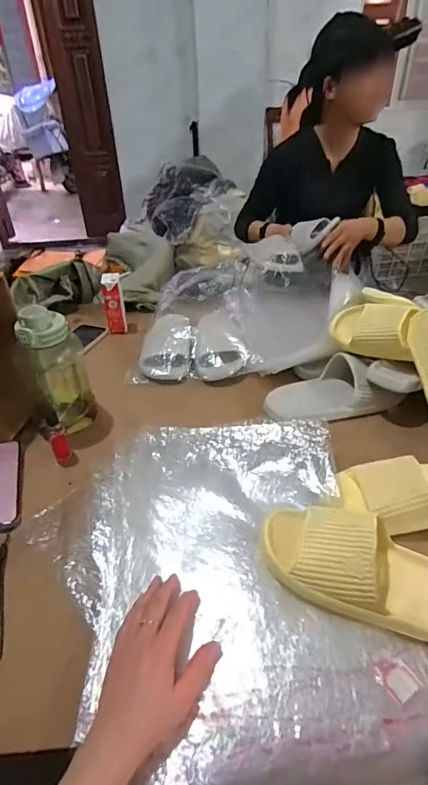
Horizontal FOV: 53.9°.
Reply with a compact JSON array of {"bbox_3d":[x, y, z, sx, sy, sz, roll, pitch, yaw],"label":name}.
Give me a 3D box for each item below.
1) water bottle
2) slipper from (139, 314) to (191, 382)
[{"bbox_3d":[-0.252,-0.032,0.693,0.084,0.212,0.081,-17,39,-18],"label":"water bottle"},{"bbox_3d":[-0.101,-0.110,0.913,0.112,0.066,0.223,-2,37,1],"label":"slipper"}]

